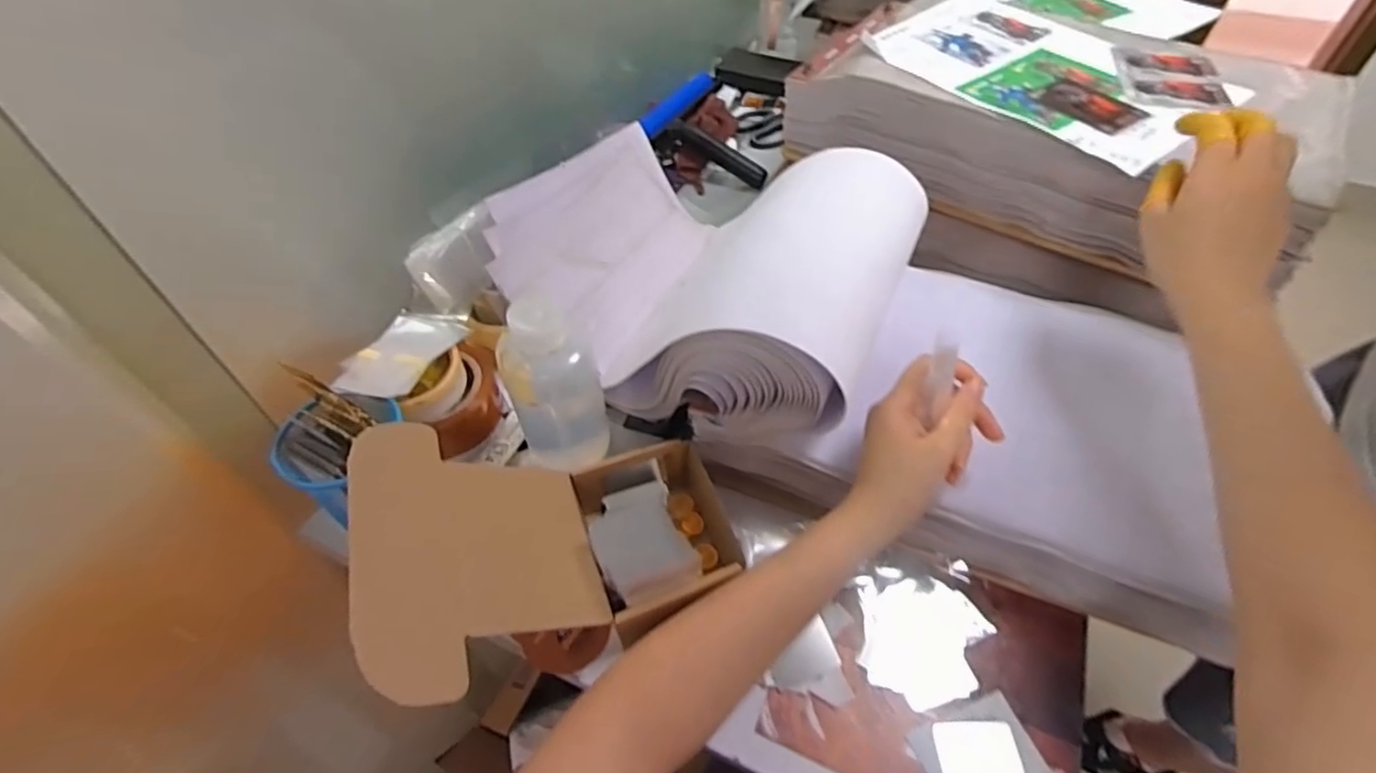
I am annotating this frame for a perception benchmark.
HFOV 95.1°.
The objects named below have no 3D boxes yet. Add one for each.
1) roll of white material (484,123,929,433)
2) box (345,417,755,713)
[{"bbox_3d":[0.014,-0.118,0.598,0.366,0.143,0.284,27,56,22],"label":"roll of white material"},{"bbox_3d":[-0.080,0.104,0.433,0.223,0.155,0.171,-16,52,-11],"label":"box"}]

